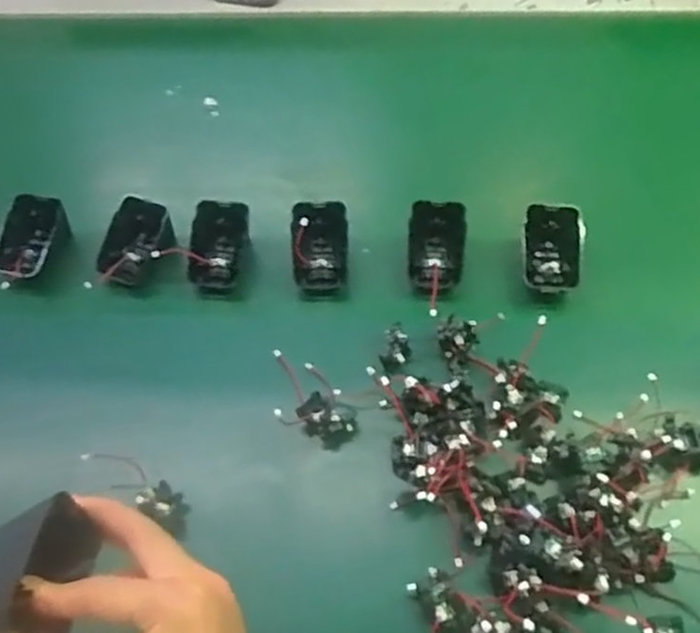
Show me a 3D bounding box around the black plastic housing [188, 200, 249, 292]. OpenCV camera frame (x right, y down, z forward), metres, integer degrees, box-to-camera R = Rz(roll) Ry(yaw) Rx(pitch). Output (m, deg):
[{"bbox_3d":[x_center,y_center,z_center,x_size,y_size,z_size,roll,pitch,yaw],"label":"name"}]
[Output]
[{"bbox_3d":[-0.104,-0.058,0.569,0.045,0.035,0.070,-2,55,0],"label":"black plastic housing"}]

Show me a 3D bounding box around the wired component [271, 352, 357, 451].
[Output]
[{"bbox_3d":[-0.032,0.056,0.493,0.041,0.023,0.084,-36,61,-21],"label":"wired component"}]

